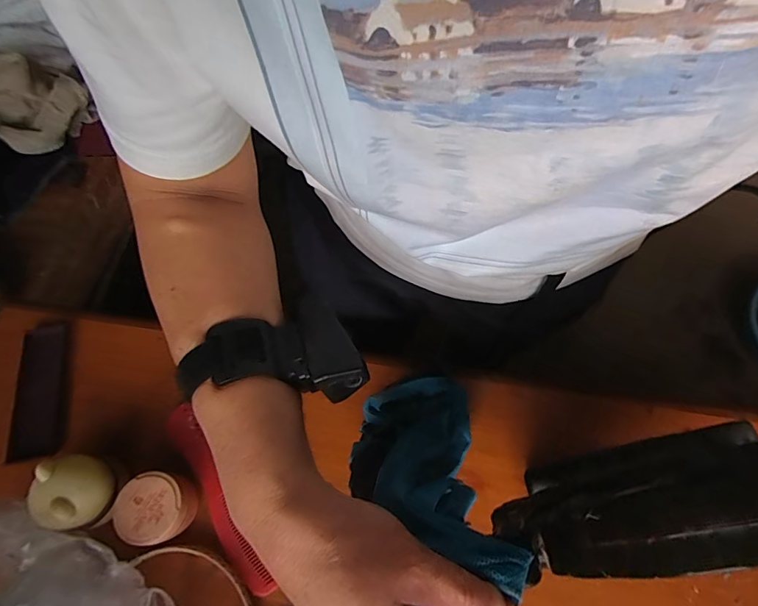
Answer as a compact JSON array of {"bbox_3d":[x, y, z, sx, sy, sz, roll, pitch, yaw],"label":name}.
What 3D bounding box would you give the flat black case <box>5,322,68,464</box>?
[{"bbox_3d":[-0.395,0.098,0.490,0.050,0.009,0.157,-10,66,-3],"label":"flat black case"}]

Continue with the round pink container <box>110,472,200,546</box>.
[{"bbox_3d":[-0.217,0.200,0.418,0.065,0.036,0.060,-1,66,1],"label":"round pink container"}]

